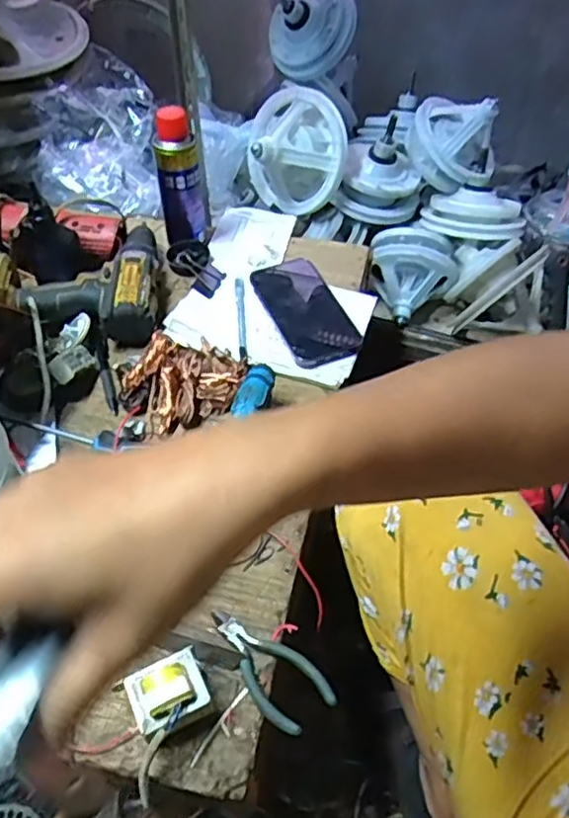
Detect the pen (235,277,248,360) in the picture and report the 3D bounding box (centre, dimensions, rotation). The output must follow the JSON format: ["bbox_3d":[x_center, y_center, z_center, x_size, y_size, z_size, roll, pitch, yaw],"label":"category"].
[{"bbox_3d":[-0.050,-0.105,0.740,0.011,0.008,0.130,-3,49,-3],"label":"pen"}]

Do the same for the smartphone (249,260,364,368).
[{"bbox_3d":[0.023,-0.114,0.733,0.077,0.013,0.155,-20,57,-10],"label":"smartphone"}]

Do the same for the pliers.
[{"bbox_3d":[-0.014,0.191,0.492,0.046,0.009,0.107,-30,56,-25],"label":"pliers"}]

